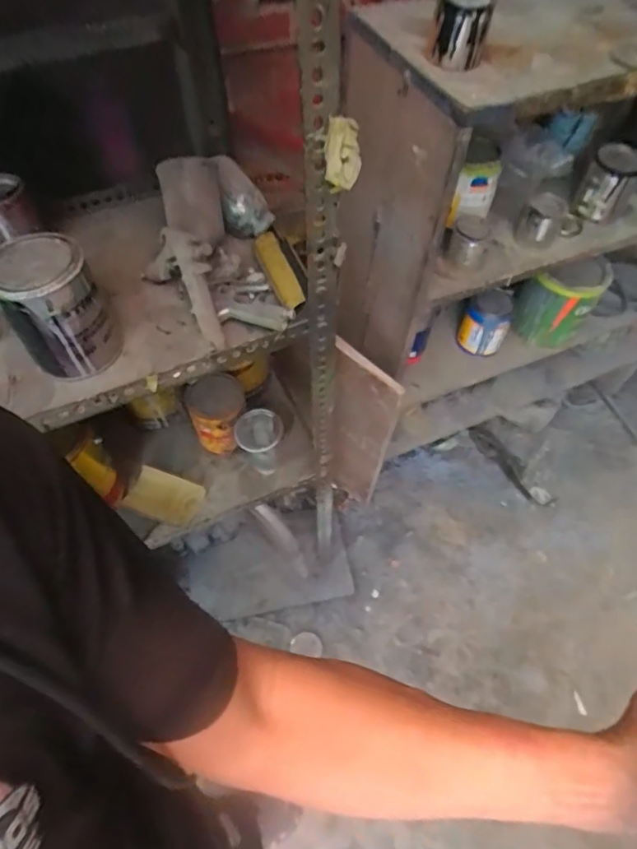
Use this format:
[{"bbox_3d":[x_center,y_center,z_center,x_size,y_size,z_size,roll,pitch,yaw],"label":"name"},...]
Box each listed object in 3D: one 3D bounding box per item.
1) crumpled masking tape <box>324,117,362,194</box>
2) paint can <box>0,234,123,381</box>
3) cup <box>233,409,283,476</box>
[{"bbox_3d":[0.022,-0.243,0.467,0.030,0.050,0.043,2,56,1],"label":"crumpled masking tape"},{"bbox_3d":[-0.299,-0.130,0.601,0.100,0.137,0.098,0,56,0],"label":"paint can"},{"bbox_3d":[-0.112,0.033,0.972,0.078,0.109,0.077,0,56,0],"label":"cup"}]

